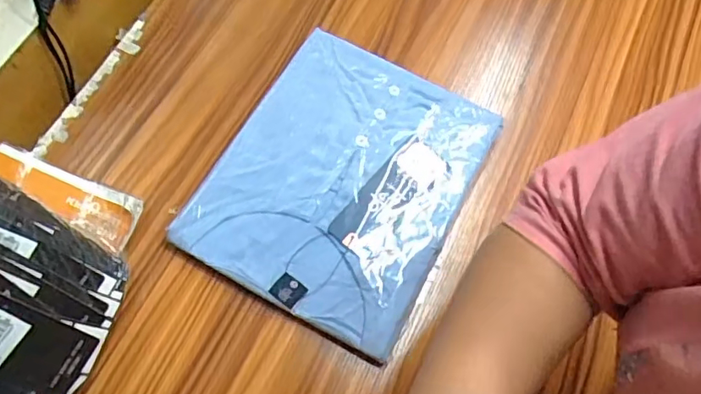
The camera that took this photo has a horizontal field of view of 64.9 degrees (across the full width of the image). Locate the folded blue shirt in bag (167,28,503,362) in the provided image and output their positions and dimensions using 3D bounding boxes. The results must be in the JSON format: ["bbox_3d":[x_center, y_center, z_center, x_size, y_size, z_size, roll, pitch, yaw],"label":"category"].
[{"bbox_3d":[-0.006,-0.016,0.504,0.207,0.040,0.256,28,69,9],"label":"folded blue shirt in bag"}]

